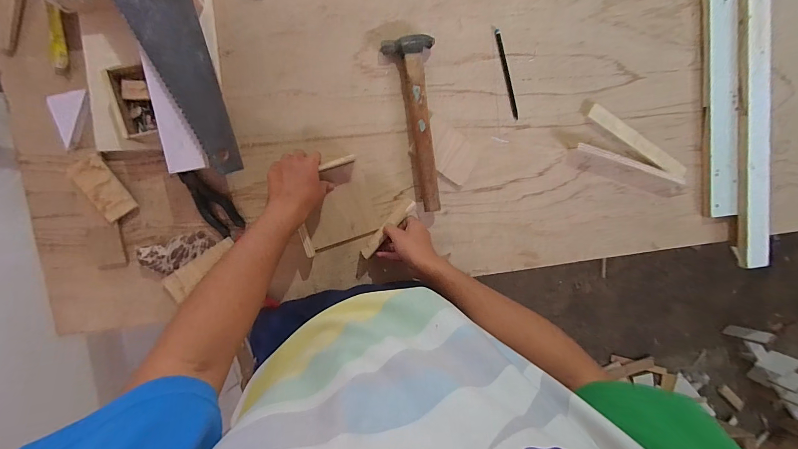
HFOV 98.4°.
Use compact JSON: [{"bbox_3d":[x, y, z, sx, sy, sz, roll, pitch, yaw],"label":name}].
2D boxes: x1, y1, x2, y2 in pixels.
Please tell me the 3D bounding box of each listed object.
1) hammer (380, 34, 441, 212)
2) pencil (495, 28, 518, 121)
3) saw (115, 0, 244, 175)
[{"bbox_3d":[0.040,-0.177,0.615,0.078,0.033,0.302,-11,96,-8],"label":"hammer"},{"bbox_3d":[0.203,-0.280,0.647,0.013,0.006,0.164,-16,97,-7],"label":"pencil"},{"bbox_3d":[-0.332,-0.274,0.478,0.107,0.028,0.415,-16,97,-6],"label":"saw"}]

